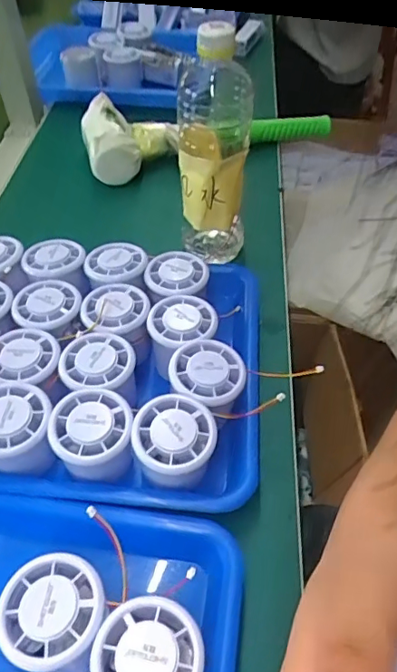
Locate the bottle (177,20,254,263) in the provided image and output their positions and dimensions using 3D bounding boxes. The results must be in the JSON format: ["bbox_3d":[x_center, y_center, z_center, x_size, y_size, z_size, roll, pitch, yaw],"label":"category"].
[{"bbox_3d":[0.015,-0.166,0.476,0.067,0.222,0.059,1,48,3],"label":"bottle"}]

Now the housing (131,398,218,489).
[{"bbox_3d":[-0.016,0.076,0.358,0.056,0.044,0.058,9,49,8],"label":"housing"}]

